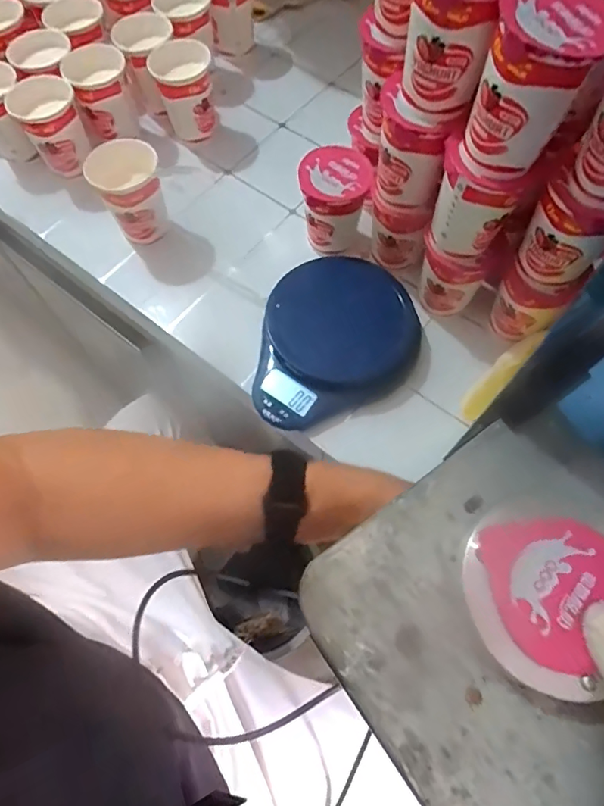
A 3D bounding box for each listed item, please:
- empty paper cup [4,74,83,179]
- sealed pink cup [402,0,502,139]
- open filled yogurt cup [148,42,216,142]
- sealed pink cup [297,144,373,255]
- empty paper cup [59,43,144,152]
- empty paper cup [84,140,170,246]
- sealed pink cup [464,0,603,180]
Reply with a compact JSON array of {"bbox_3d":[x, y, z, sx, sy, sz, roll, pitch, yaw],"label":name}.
[{"bbox_3d":[-0.272,-0.301,0.557,0.062,0.078,0.063,-1,66,1],"label":"empty paper cup"},{"bbox_3d":[0.102,-0.246,0.339,0.064,0.089,0.068,25,69,12],"label":"sealed pink cup"},{"bbox_3d":[-0.131,-0.354,0.582,0.067,0.082,0.061,-12,67,-4],"label":"open filled yogurt cup"},{"bbox_3d":[0.032,-0.198,0.502,0.065,0.082,0.063,-1,66,1],"label":"sealed pink cup"},{"bbox_3d":[-0.224,-0.345,0.580,0.066,0.086,0.065,-19,67,-7],"label":"empty paper cup"},{"bbox_3d":[-0.174,-0.215,0.517,0.065,0.082,0.060,-1,66,1],"label":"empty paper cup"},{"bbox_3d":[0.141,-0.194,0.312,0.061,0.085,0.062,11,67,6],"label":"sealed pink cup"}]

